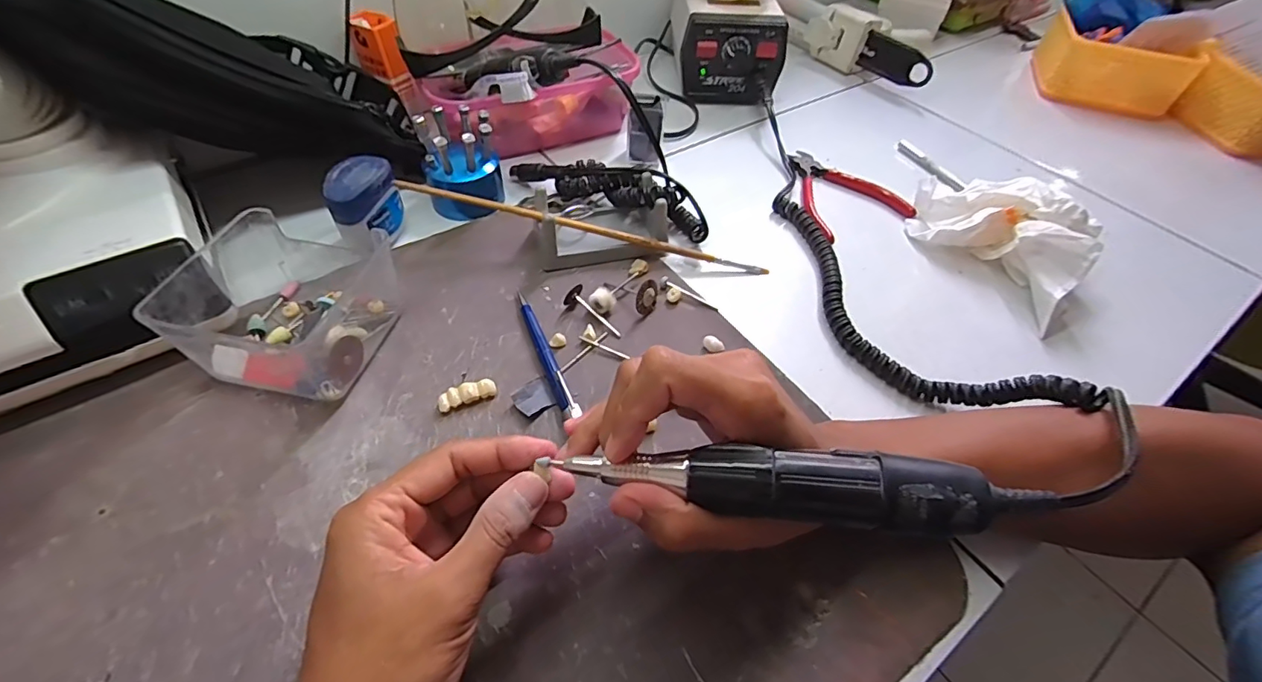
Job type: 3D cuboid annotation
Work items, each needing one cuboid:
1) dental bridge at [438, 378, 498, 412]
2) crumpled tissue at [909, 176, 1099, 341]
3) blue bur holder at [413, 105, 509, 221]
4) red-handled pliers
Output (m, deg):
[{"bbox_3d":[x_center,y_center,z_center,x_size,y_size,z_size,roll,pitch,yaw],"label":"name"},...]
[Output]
[{"bbox_3d":[-0.097,0.031,0.316,0.033,0.009,0.011,-19,56,-18],"label":"dental bridge"},{"bbox_3d":[0.287,-0.086,0.407,0.081,0.055,0.147,-22,56,-20],"label":"crumpled tissue"},{"bbox_3d":[-0.132,-0.141,0.418,0.058,0.063,0.054,-9,53,-11],"label":"blue bur holder"},{"bbox_3d":[0.174,-0.135,0.467,0.093,0.010,0.113,-18,55,-17],"label":"red-handled pliers"}]

